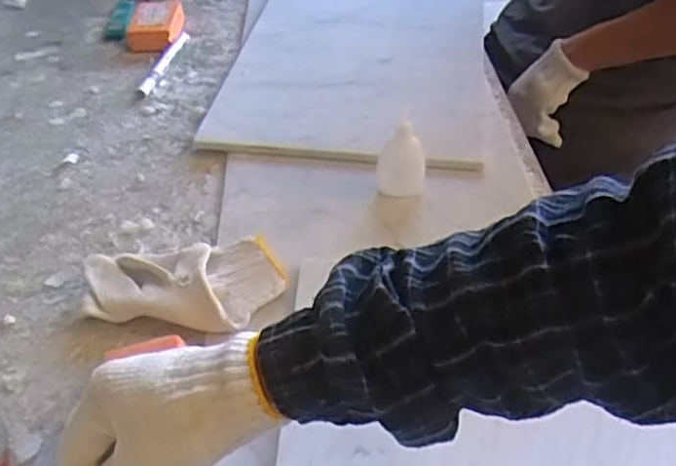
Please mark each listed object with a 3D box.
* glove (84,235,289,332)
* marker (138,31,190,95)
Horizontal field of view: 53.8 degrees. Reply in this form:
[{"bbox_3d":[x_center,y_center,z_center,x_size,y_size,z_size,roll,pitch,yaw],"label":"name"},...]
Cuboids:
[{"bbox_3d":[-0.127,0.042,0.557,0.165,0.041,0.092,0,44,1],"label":"glove"},{"bbox_3d":[-0.225,-0.226,0.868,0.017,0.015,0.164,6,44,7],"label":"marker"}]

